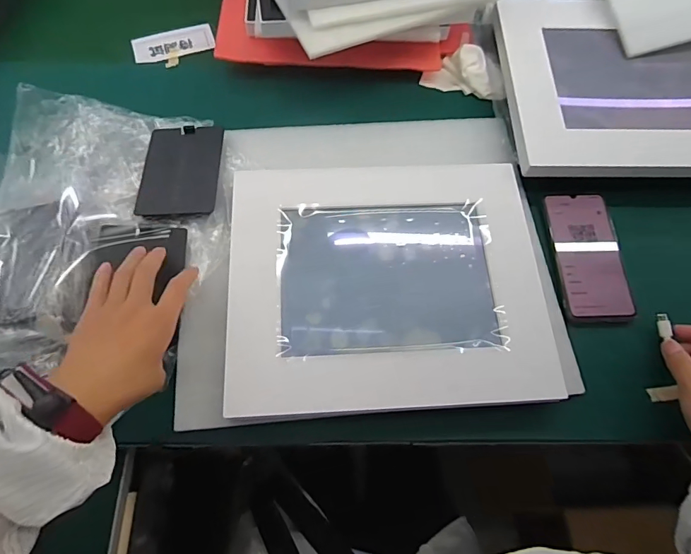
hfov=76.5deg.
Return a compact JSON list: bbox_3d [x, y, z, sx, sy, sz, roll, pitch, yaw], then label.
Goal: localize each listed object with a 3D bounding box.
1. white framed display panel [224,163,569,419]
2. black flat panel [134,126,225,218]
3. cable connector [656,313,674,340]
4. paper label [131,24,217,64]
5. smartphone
[{"bbox_3d":[0.039,-0.002,0.436,0.299,0.022,0.255,-2,67,-3],"label":"white framed display panel"},{"bbox_3d":[-0.181,-0.118,0.482,0.083,0.008,0.117,-1,67,-2],"label":"black flat panel"},{"bbox_3d":[0.313,0.048,0.430,0.007,0.009,0.023,0,82,-2],"label":"cable connector"},{"bbox_3d":[-0.231,-0.314,0.591,0.105,0.004,0.053,-20,69,-10],"label":"paper label"},{"bbox_3d":[0.260,-0.025,0.466,0.070,0.013,0.146,0,67,-2],"label":"smartphone"}]

